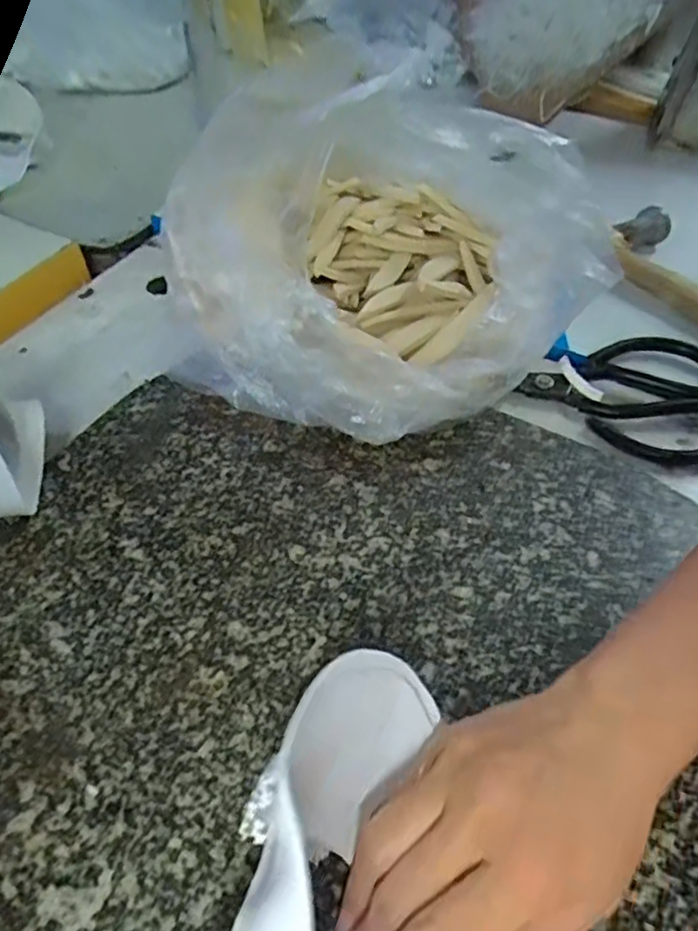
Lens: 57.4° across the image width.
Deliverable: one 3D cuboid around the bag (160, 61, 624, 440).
[{"bbox_3d":[0.023,-0.117,0.369,0.223,0.139,0.190,-32,57,-24],"label":"bag"}]

